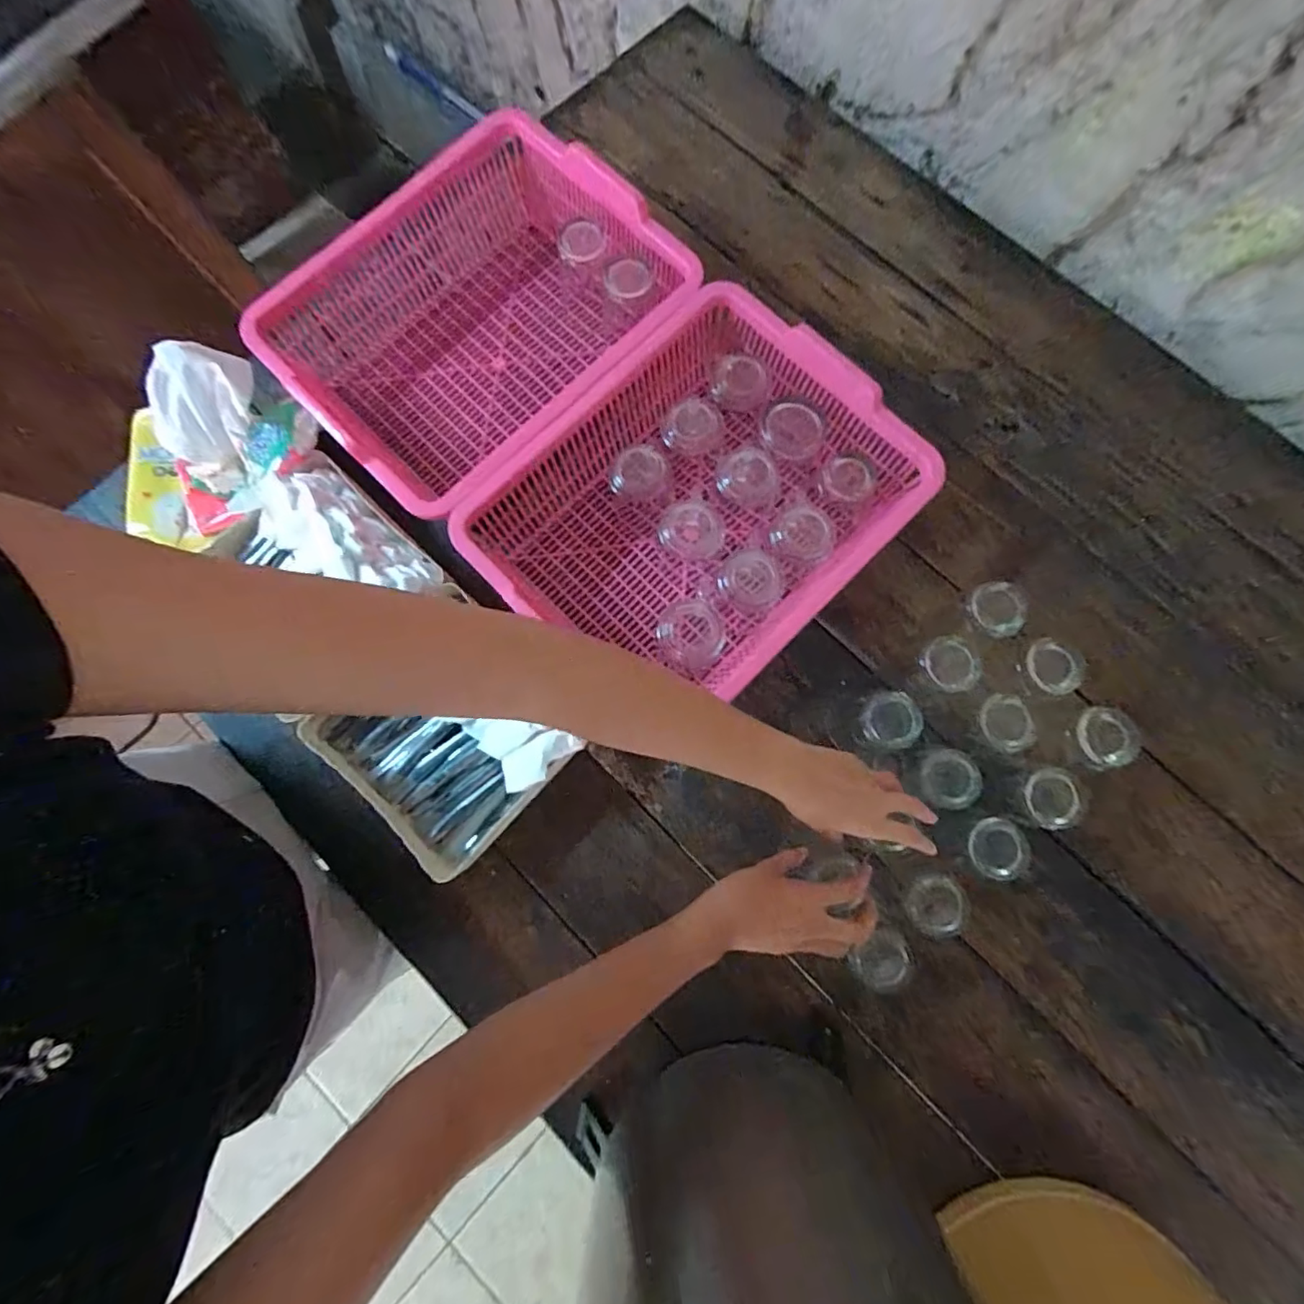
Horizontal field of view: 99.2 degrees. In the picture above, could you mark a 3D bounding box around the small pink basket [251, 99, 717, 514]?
[{"bbox_3d":[-0.188,-0.352,0.607,0.326,0.118,0.387,44,82,7],"label":"small pink basket"}]

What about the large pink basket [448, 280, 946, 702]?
[{"bbox_3d":[0.051,-0.145,0.570,0.371,0.105,0.307,-44,83,-8],"label":"large pink basket"}]

